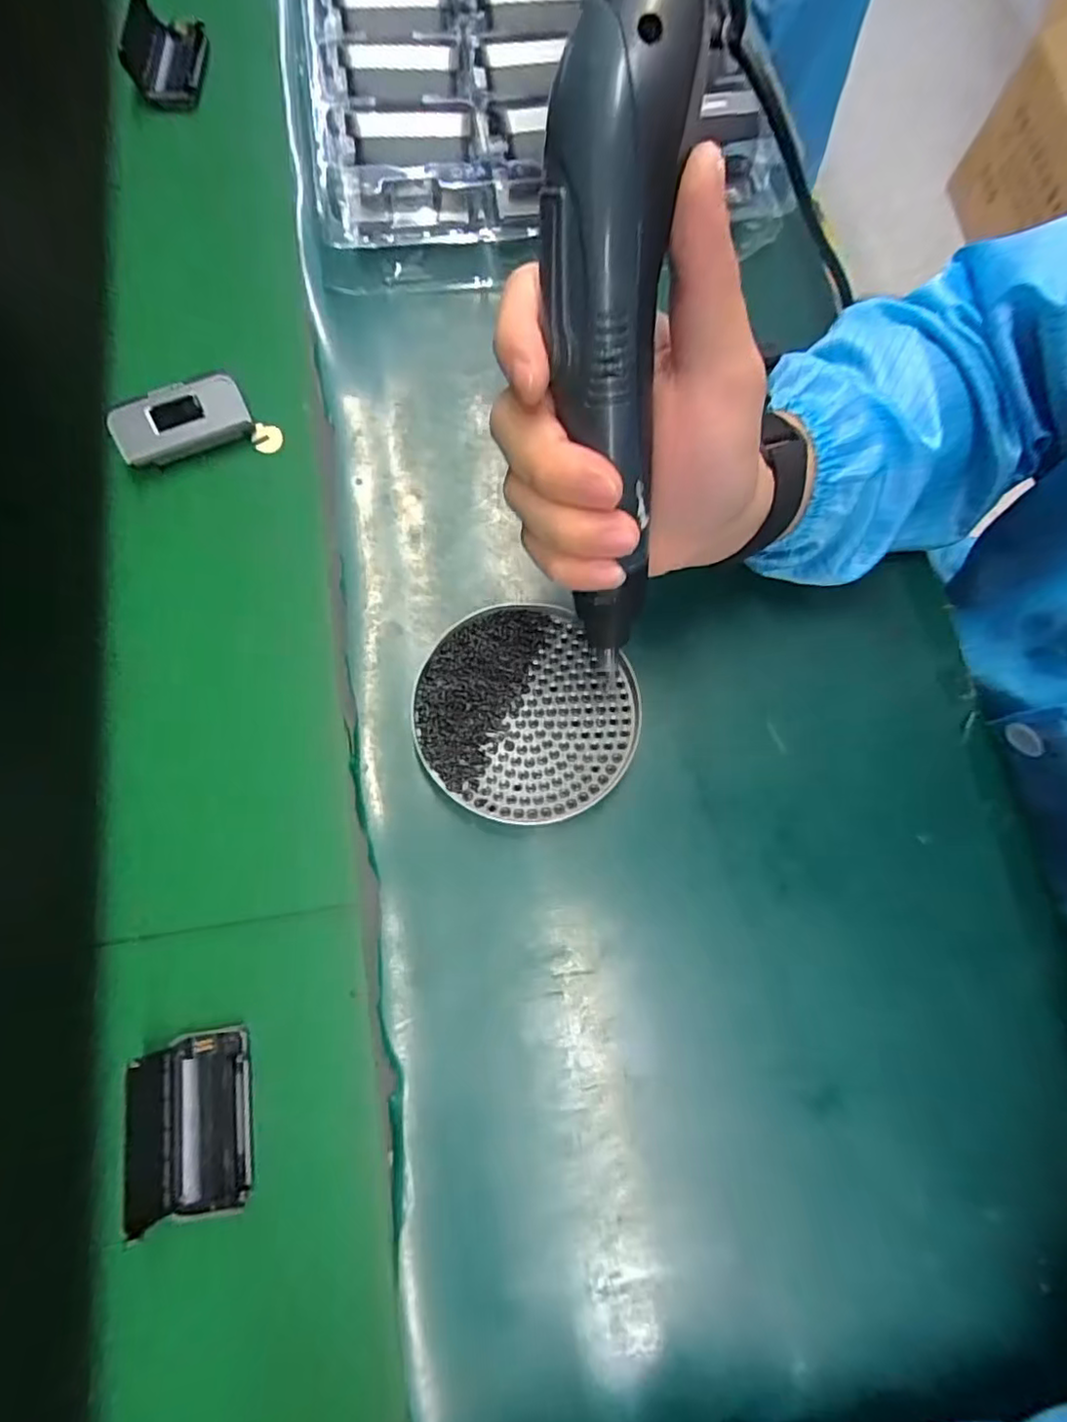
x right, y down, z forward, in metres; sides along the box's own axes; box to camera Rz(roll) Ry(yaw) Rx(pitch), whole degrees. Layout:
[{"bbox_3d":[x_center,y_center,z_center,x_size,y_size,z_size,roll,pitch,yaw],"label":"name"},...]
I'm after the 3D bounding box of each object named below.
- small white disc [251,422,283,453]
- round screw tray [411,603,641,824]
[{"bbox_3d":[-0.163,-0.167,0.386,0.018,0.004,0.018,1,86,-8],"label":"small white disc"},{"bbox_3d":[-0.004,0.002,0.327,0.109,0.016,0.108,2,72,-6],"label":"round screw tray"}]

